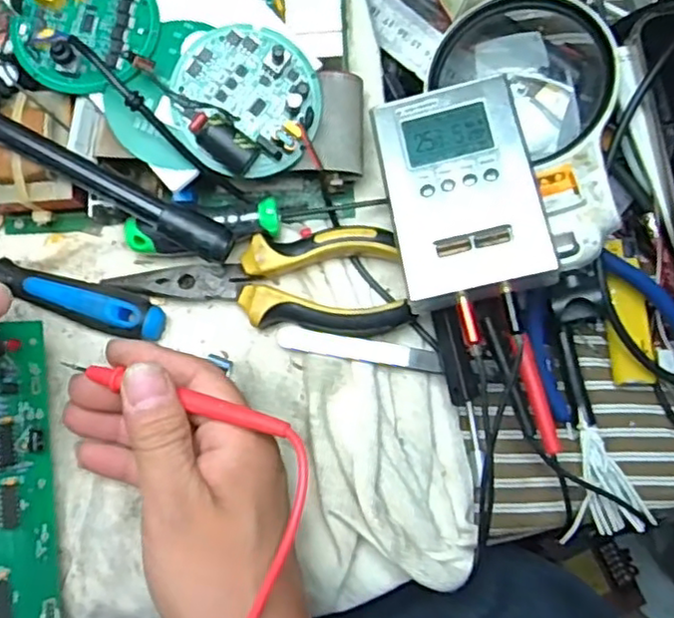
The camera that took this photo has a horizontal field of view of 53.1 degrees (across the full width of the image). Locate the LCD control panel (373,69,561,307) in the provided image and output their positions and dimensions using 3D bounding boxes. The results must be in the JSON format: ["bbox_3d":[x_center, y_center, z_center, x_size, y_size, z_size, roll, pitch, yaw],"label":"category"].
[{"bbox_3d":[0.061,-0.055,0.317,0.072,0.012,0.103,-12,72,10],"label":"LCD control panel"}]

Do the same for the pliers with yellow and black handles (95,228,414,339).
[{"bbox_3d":[-0.038,-0.017,0.340,0.145,0.024,0.051,4,79,0],"label":"pliers with yellow and black handles"}]

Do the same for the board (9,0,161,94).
[{"bbox_3d":[-0.123,-0.138,0.325,0.069,0.022,0.061,3,79,-1],"label":"board"}]

